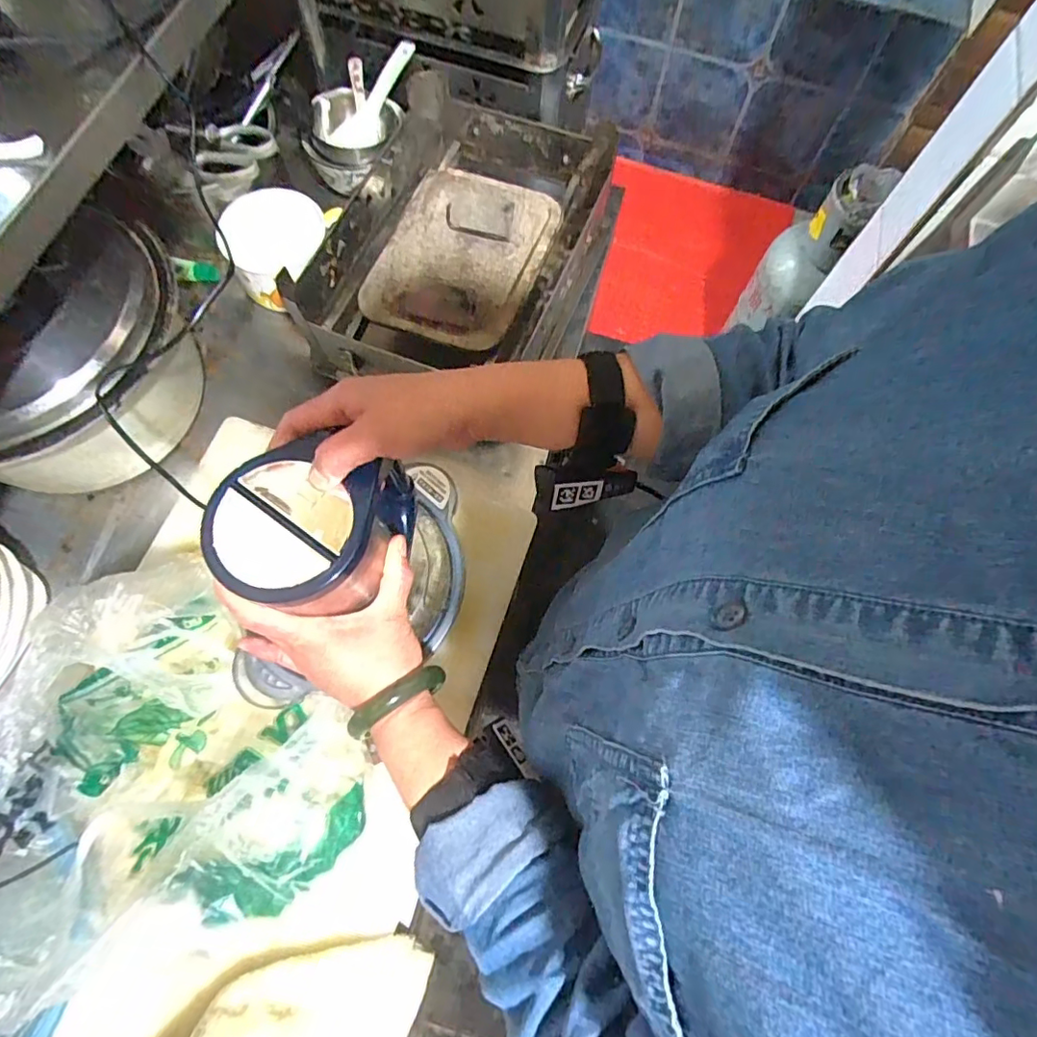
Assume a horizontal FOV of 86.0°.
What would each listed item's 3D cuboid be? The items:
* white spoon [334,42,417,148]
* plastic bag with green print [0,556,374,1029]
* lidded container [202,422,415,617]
[{"bbox_3d":[-0.196,-0.580,0.769,0.048,0.022,0.158,30,90,8],"label":"white spoon"},{"bbox_3d":[-0.294,0.197,0.429,0.239,0.131,0.280,-35,76,-13],"label":"plastic bag with green print"},{"bbox_3d":[-0.134,0.011,0.388,0.104,0.114,0.108,-3,71,-4],"label":"lidded container"}]

